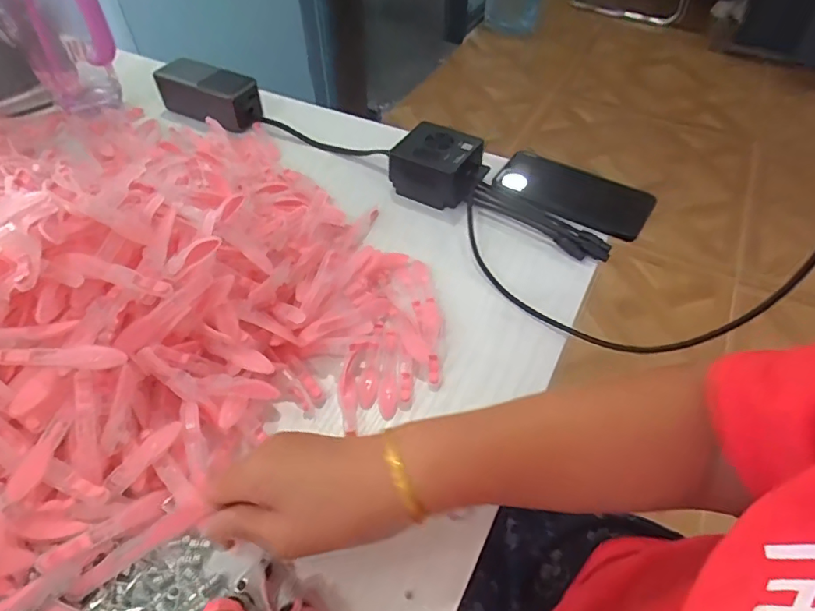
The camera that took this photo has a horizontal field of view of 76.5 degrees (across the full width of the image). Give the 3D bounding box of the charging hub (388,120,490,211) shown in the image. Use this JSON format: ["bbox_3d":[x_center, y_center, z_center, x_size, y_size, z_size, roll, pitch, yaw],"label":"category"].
[{"bbox_3d":[0.034,-0.146,0.545,0.090,0.055,0.074,25,53,20],"label":"charging hub"}]

